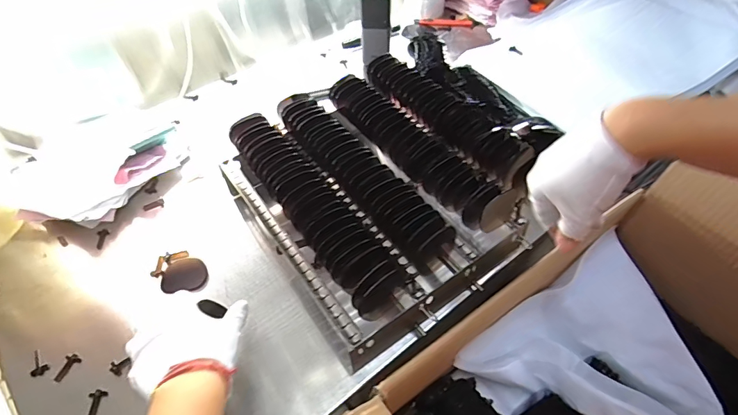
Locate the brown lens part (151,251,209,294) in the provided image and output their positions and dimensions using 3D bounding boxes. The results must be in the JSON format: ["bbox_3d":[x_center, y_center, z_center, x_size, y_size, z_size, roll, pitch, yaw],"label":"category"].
[{"bbox_3d":[-0.228,0.079,0.494,0.077,0.008,0.051,36,60,28],"label":"brown lens part"}]

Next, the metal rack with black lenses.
[{"bbox_3d":[0.012,-0.025,0.506,0.285,0.119,0.316,-30,55,-21],"label":"metal rack with black lenses"}]

